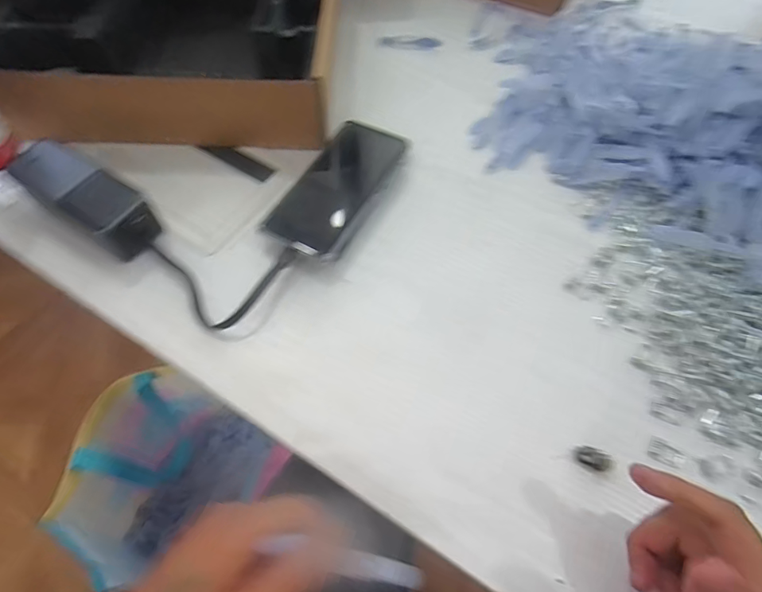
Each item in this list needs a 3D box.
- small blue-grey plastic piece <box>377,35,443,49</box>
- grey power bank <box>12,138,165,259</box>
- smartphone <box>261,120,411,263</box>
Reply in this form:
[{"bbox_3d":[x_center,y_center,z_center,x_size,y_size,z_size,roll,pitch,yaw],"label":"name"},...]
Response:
[{"bbox_3d":[0.036,-0.318,0.577,0.079,0.004,0.025,-4,65,-10],"label":"small blue-grey plastic piece"},{"bbox_3d":[-0.262,-0.087,0.414,0.125,0.049,0.053,32,66,15],"label":"grey power bank"},{"bbox_3d":[-0.034,-0.112,0.448,0.077,0.013,0.177,26,61,6],"label":"smartphone"}]

